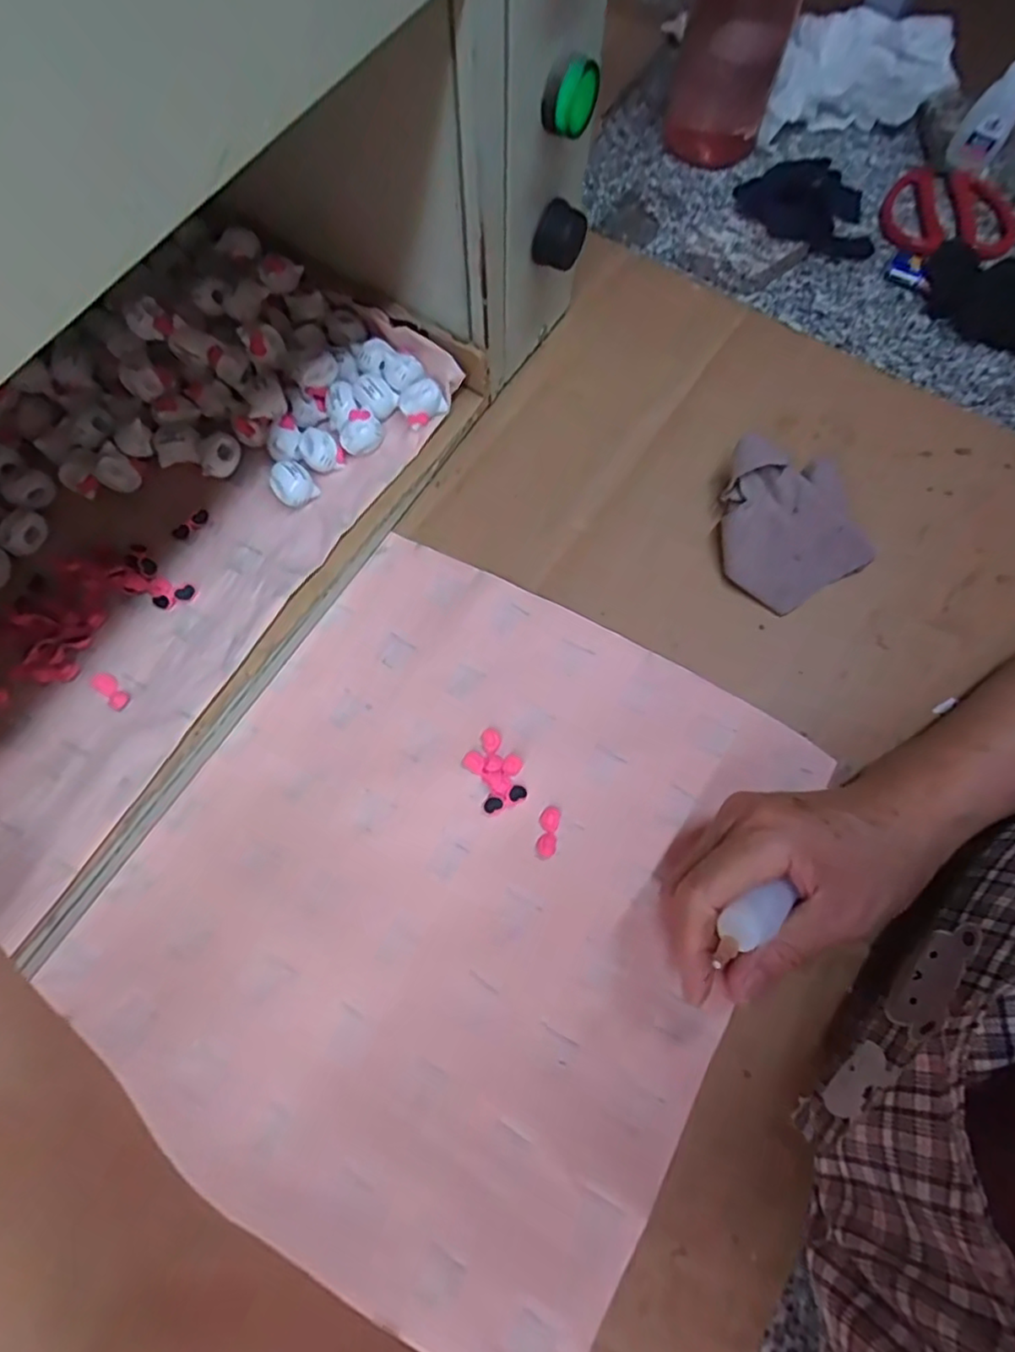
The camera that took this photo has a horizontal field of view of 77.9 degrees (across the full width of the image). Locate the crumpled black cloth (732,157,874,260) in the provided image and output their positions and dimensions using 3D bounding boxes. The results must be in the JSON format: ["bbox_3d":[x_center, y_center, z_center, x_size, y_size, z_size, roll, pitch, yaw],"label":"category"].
[{"bbox_3d":[0.215,-0.323,0.435,0.103,0.042,0.038,18,69,-9],"label":"crumpled black cloth"}]

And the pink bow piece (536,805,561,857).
[{"bbox_3d":[0.021,0.079,0.319,0.010,0.005,0.024,9,71,3],"label":"pink bow piece"}]

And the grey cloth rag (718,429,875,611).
[{"bbox_3d":[0.166,-0.089,0.359,0.083,0.039,0.092,-6,71,-2],"label":"grey cloth rag"}]

